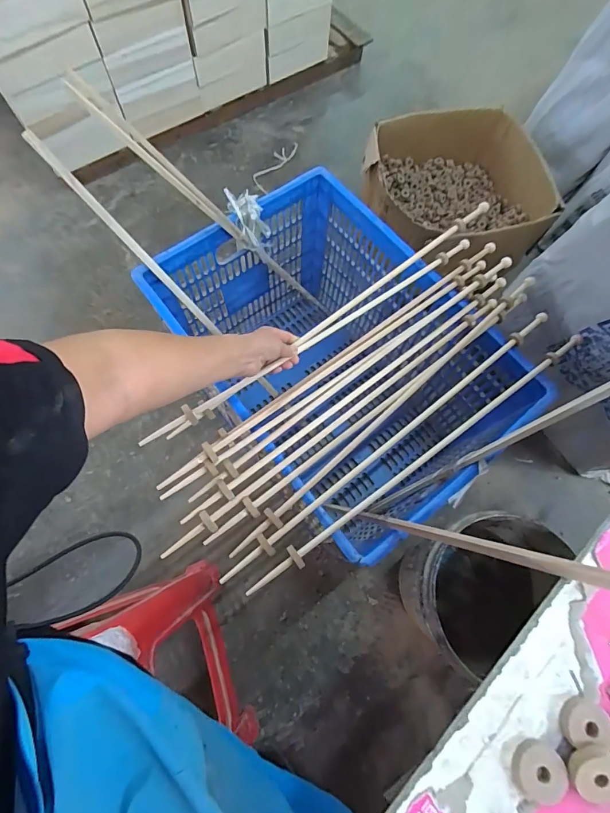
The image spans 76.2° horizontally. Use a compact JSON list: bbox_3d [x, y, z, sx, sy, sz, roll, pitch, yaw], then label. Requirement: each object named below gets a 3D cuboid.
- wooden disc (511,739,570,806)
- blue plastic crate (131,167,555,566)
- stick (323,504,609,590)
[{"bbox_3d":[0.173,0.269,0.286,0.036,0.011,0.035,1,70,-2],"label":"wooden disc"},{"bbox_3d":[0.067,-0.079,0.865,0.462,0.395,0.659,-35,75,-13],"label":"blue plastic crate"},{"bbox_3d":[0.154,0.164,0.516,0.014,0.586,0.013,37,72,-12],"label":"stick"}]

